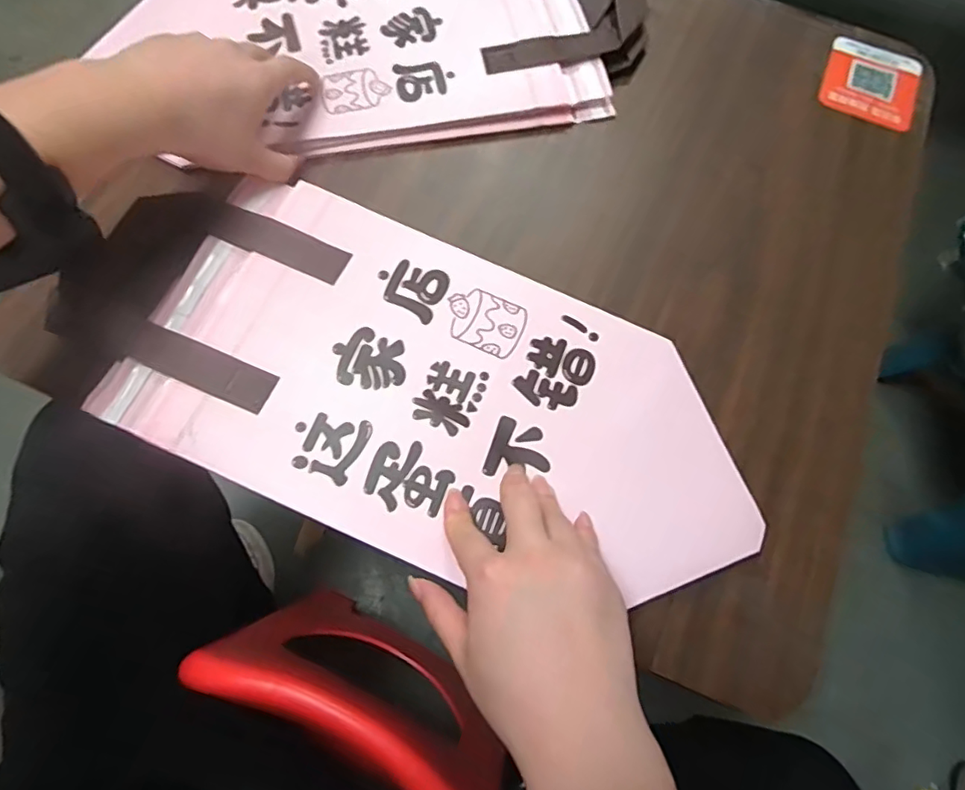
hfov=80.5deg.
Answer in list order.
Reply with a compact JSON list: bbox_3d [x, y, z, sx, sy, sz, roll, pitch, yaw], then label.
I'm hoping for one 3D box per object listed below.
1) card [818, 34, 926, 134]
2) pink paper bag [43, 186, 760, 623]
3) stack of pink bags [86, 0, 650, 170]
[{"bbox_3d":[0.344,-0.277,0.506,0.080,0.004,0.089,22,70,7],"label":"card"},{"bbox_3d":[-0.053,-0.012,0.382,0.459,0.018,0.208,20,68,4],"label":"pink paper bag"},{"bbox_3d":[-0.074,-0.308,0.485,0.421,0.030,0.214,-10,69,-7],"label":"stack of pink bags"}]

